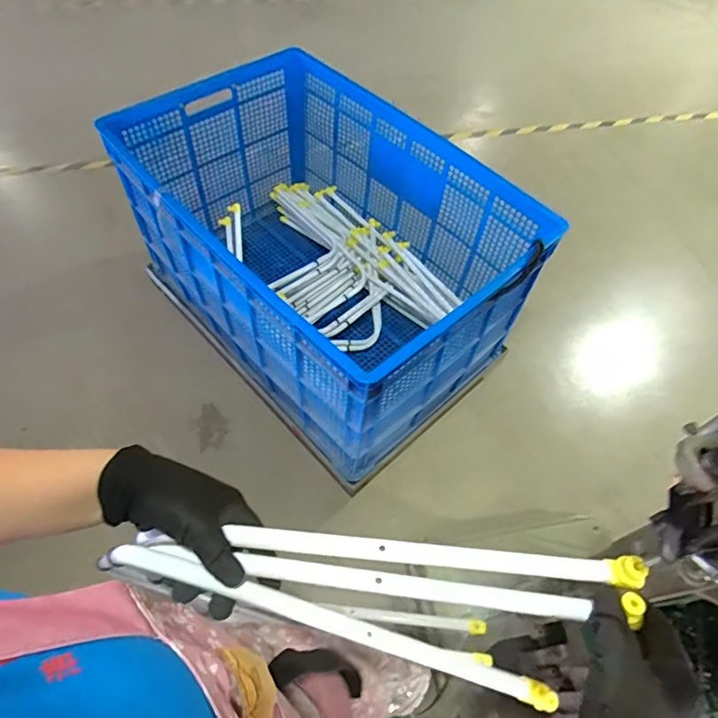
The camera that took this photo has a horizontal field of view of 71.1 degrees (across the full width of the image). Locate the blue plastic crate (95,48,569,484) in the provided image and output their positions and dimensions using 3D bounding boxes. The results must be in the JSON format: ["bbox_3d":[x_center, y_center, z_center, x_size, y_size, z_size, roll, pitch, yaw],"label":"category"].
[{"bbox_3d":[-0.095,-0.294,1.395,0.995,0.571,0.689,39,63,20],"label":"blue plastic crate"}]

